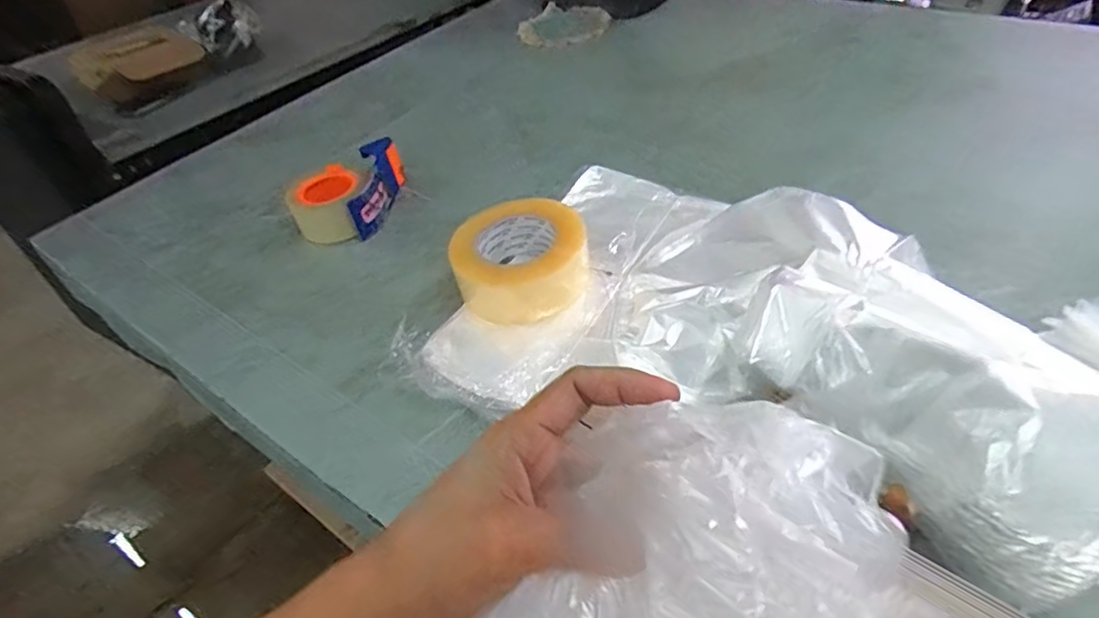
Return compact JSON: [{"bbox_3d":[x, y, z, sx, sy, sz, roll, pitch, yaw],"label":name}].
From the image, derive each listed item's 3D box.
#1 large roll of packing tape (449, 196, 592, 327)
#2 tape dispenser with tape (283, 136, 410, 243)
[{"bbox_3d":[-0.026,-0.048,0.552,0.128,0.058,0.113,-8,45,0],"label":"large roll of packing tape"},{"bbox_3d":[-0.258,-0.147,0.718,0.121,0.062,0.138,-3,45,5],"label":"tape dispenser with tape"}]

